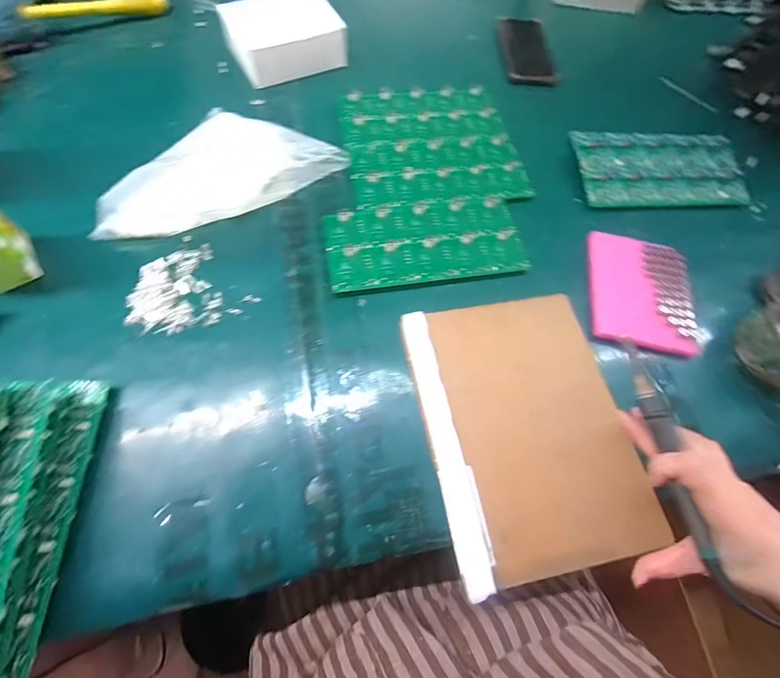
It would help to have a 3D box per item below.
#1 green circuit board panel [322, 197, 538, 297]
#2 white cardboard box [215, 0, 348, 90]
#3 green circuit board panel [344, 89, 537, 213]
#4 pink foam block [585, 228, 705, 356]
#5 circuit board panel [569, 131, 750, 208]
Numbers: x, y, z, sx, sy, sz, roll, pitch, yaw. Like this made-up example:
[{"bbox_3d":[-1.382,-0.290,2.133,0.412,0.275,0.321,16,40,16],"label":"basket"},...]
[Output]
[{"bbox_3d":[0.042,-0.115,0.440,0.227,0.008,0.113,-8,66,-7],"label":"green circuit board panel"},{"bbox_3d":[-0.151,-0.436,0.547,0.147,0.048,0.126,-27,69,-15],"label":"white cardboard box"},{"bbox_3d":[0.053,-0.264,0.508,0.221,0.007,0.207,-8,67,-7],"label":"green circuit board panel"},{"bbox_3d":[0.284,-0.056,0.430,0.109,0.012,0.136,10,65,1],"label":"pink foam block"},{"bbox_3d":[0.352,-0.230,0.498,0.210,0.020,0.113,0,65,-4],"label":"circuit board panel"}]

